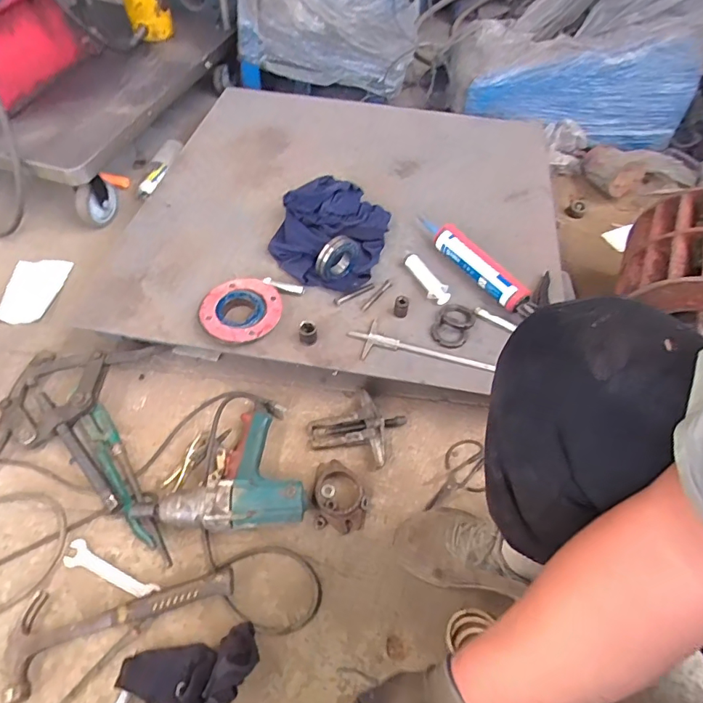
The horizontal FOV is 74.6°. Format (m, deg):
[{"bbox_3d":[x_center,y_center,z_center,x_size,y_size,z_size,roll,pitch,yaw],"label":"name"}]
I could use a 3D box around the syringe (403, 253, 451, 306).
[{"bbox_3d":[0.159,-0.156,0.987,0.031,0.032,0.148,-26,60,-20],"label":"syringe"}]

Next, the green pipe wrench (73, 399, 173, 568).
[{"bbox_3d":[-0.395,0.227,0.807,0.051,0.031,0.320,-32,62,-23],"label":"green pipe wrench"}]

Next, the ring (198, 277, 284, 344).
[{"bbox_3d":[-0.216,-0.079,0.900,0.153,0.033,0.149,2,55,-2],"label":"ring"}]

